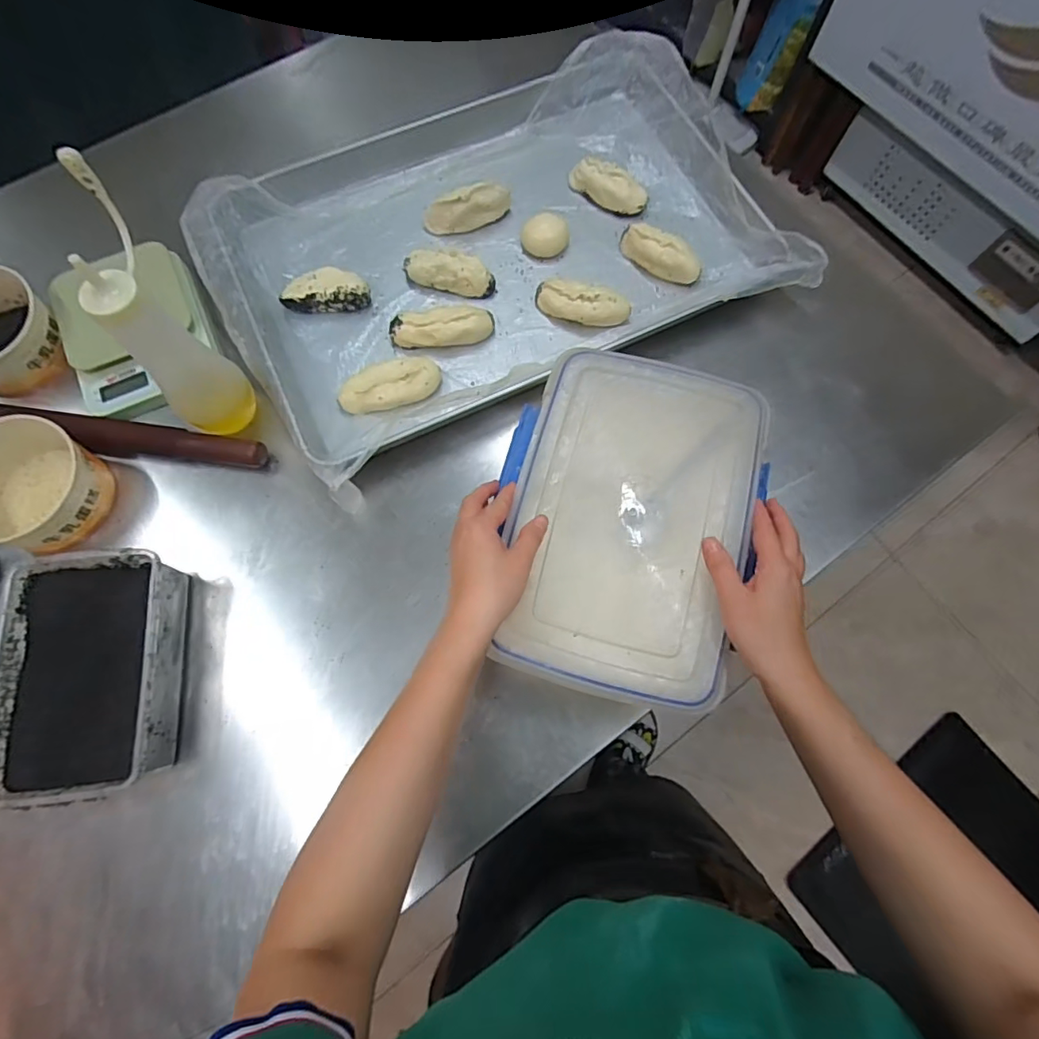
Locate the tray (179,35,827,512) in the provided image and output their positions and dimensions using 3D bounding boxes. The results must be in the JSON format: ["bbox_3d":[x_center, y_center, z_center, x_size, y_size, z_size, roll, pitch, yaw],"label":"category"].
[{"bbox_3d":[-0.028,-0.337,0.657,0.637,0.060,0.450,-27,75,-9],"label":"tray"}]

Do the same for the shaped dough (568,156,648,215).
[{"bbox_3d":[0.113,-0.429,0.689,0.106,0.029,0.039,37,76,10],"label":"shaped dough"}]

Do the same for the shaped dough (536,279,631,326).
[{"bbox_3d":[0.072,-0.252,0.631,0.110,0.033,0.039,19,73,5],"label":"shaped dough"}]

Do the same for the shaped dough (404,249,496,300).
[{"bbox_3d":[-0.084,-0.298,0.646,0.107,0.032,0.040,13,73,4],"label":"shaped dough"}]

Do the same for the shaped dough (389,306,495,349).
[{"bbox_3d":[-0.090,-0.222,0.624,0.119,0.030,0.045,-5,73,-2],"label":"shaped dough"}]

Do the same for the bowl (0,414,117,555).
[{"bbox_3d":[-0.491,-0.029,0.542,0.129,0.071,0.122,0,73,-1],"label":"bowl"}]

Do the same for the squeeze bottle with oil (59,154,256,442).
[{"bbox_3d":[-0.332,-0.173,0.492,0.080,0.223,0.093,-32,76,-10],"label":"squeeze bottle with oil"}]

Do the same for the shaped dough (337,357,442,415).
[{"bbox_3d":[-0.145,-0.152,0.600,0.111,0.024,0.047,-14,73,-5],"label":"shaped dough"}]

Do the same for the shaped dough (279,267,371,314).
[{"bbox_3d":[-0.230,-0.273,0.638,0.097,0.028,0.049,-6,73,-2],"label":"shaped dough"}]

